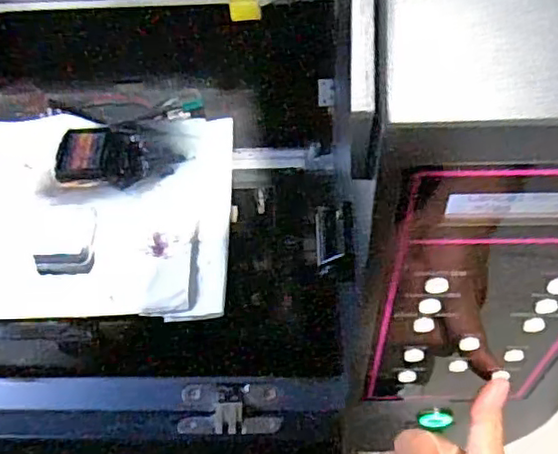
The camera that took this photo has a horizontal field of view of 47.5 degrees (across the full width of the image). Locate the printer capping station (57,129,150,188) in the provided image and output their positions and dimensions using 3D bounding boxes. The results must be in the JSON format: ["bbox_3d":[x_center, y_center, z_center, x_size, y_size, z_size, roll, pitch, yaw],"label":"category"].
[{"bbox_3d":[-0.135,-0.054,0.486,0.066,0.016,0.049,3,56,6],"label":"printer capping station"}]

